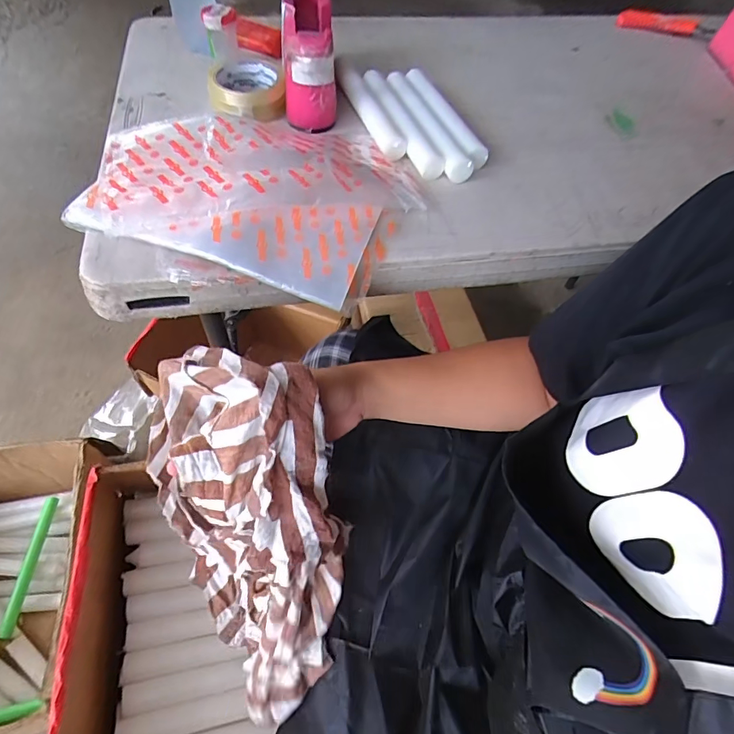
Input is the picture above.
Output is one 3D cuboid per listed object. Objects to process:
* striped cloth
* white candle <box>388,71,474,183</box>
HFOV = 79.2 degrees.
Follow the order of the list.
[{"bbox_3d":[-0.103,0.152,0.394,0.157,0.359,0.110,3,31,-3],"label":"striped cloth"},{"bbox_3d":[0.068,-0.299,0.533,0.031,0.027,0.194,-15,60,-15],"label":"white candle"}]

